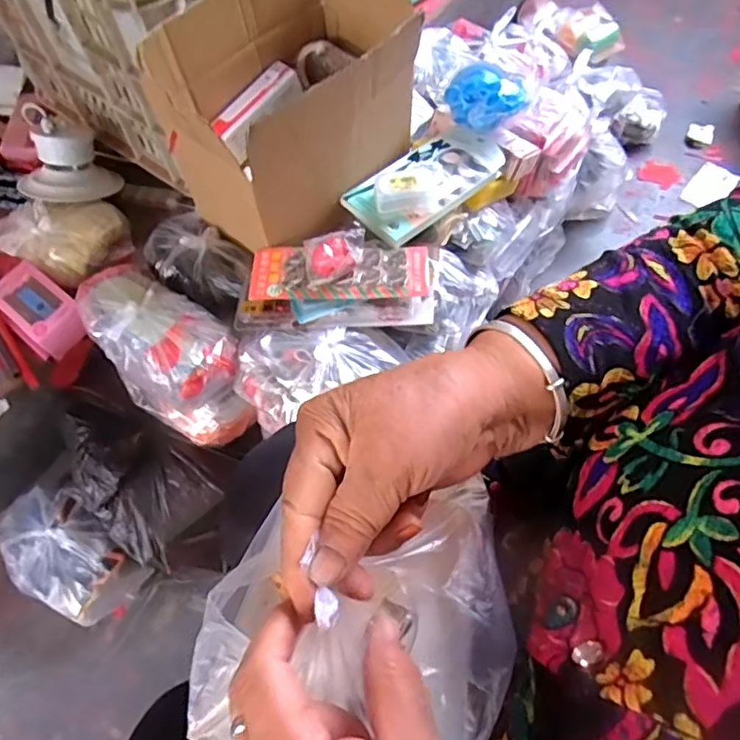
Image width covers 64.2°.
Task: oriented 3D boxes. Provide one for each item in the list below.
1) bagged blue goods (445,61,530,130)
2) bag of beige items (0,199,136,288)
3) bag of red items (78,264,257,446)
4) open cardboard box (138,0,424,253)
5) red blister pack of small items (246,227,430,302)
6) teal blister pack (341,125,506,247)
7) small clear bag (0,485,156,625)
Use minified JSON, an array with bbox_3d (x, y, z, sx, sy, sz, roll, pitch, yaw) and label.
[{"bbox_3d":[0.132,-0.313,0.670,0.076,0.051,0.088,-29,67,-10],"label":"bagged blue goods"},{"bbox_3d":[-0.385,-0.175,0.737,0.142,0.060,0.117,25,69,13],"label":"bag of beige items"},{"bbox_3d":[-0.235,-0.019,0.669,0.208,0.128,0.113,31,71,16],"label":"bag of red items"},{"bbox_3d":[-0.078,-0.278,0.621,0.182,0.179,0.242,37,73,17],"label":"open cardboard box"},{"bbox_3d":[-0.031,-0.107,0.598,0.185,0.040,0.074,-3,66,2],"label":"red blister pack of small items"},{"bbox_3d":[0.064,-0.222,0.658,0.180,0.046,0.095,-41,70,-14],"label":"teal blister pack"},{"bbox_3d":[-0.373,0.225,0.740,0.185,0.104,0.115,28,69,15],"label":"small clear bag"}]

